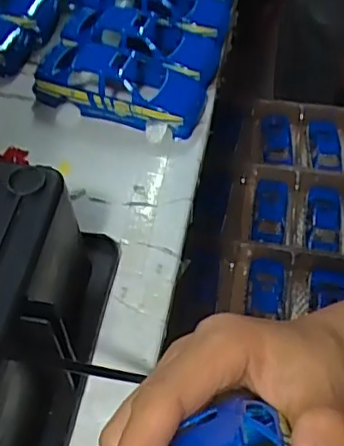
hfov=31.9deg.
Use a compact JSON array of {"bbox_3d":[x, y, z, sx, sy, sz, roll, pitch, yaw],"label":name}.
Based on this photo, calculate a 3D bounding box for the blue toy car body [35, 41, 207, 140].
[{"bbox_3d":[-0.041,-0.112,0.470,0.133,0.038,0.064,16,53,12],"label":"blue toy car body"}]

